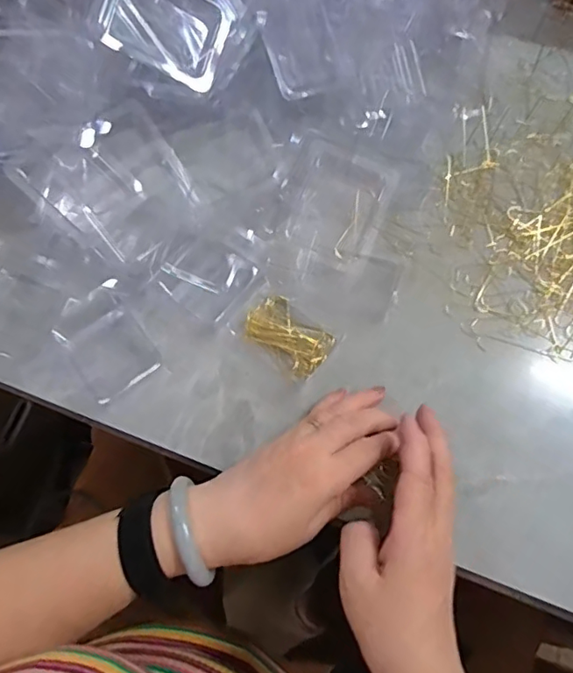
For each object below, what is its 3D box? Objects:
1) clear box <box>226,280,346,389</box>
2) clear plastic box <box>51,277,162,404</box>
[{"bbox_3d":[-0.002,-0.003,0.411,0.080,0.010,0.053,35,72,14],"label":"clear box"},{"bbox_3d":[-0.138,0.003,0.406,0.059,0.017,0.077,-33,71,-13],"label":"clear plastic box"}]

